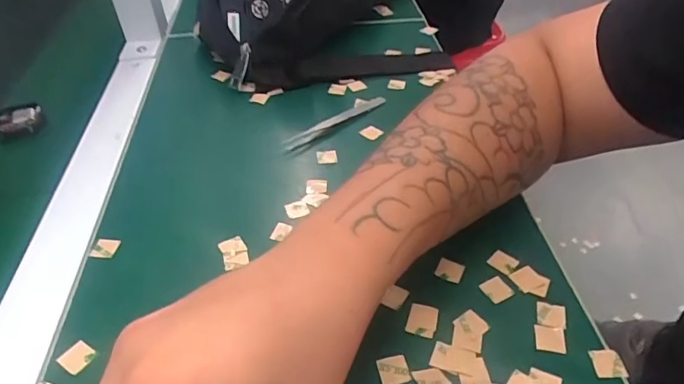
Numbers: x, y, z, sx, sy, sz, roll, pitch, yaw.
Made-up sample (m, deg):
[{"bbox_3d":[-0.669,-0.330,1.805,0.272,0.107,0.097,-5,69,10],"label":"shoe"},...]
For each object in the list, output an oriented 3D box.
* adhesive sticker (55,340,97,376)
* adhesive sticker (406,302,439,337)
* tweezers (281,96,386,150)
[{"bbox_3d":[-0.143,0.089,0.268,0.016,0.004,0.015,27,48,21],"label":"adhesive sticker"},{"bbox_3d":[0.045,0.072,0.280,0.016,0.004,0.020,14,47,11],"label":"adhesive sticker"},{"bbox_3d":[-0.003,-0.063,0.426,0.111,0.011,0.014,-31,49,-29],"label":"tweezers"}]

